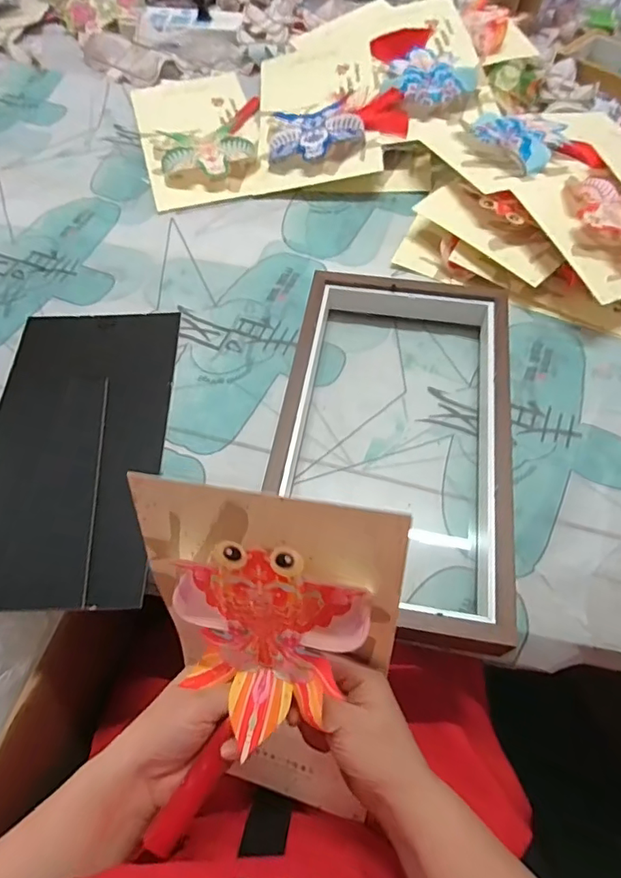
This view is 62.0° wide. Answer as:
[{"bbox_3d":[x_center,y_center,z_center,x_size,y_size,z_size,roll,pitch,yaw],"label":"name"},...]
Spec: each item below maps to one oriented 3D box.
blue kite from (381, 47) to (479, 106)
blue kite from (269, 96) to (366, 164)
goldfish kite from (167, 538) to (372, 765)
[{"bbox_3d":[0.164,-0.503,0.721,0.116,0.016,0.104,29,64,17],"label":"blue kite"},{"bbox_3d":[0.006,-0.427,0.715,0.130,0.023,0.136,-5,58,14],"label":"blue kite"},{"bbox_3d":[-0.027,0.136,0.340,0.133,0.050,0.150,-6,95,14],"label":"goldfish kite"}]

